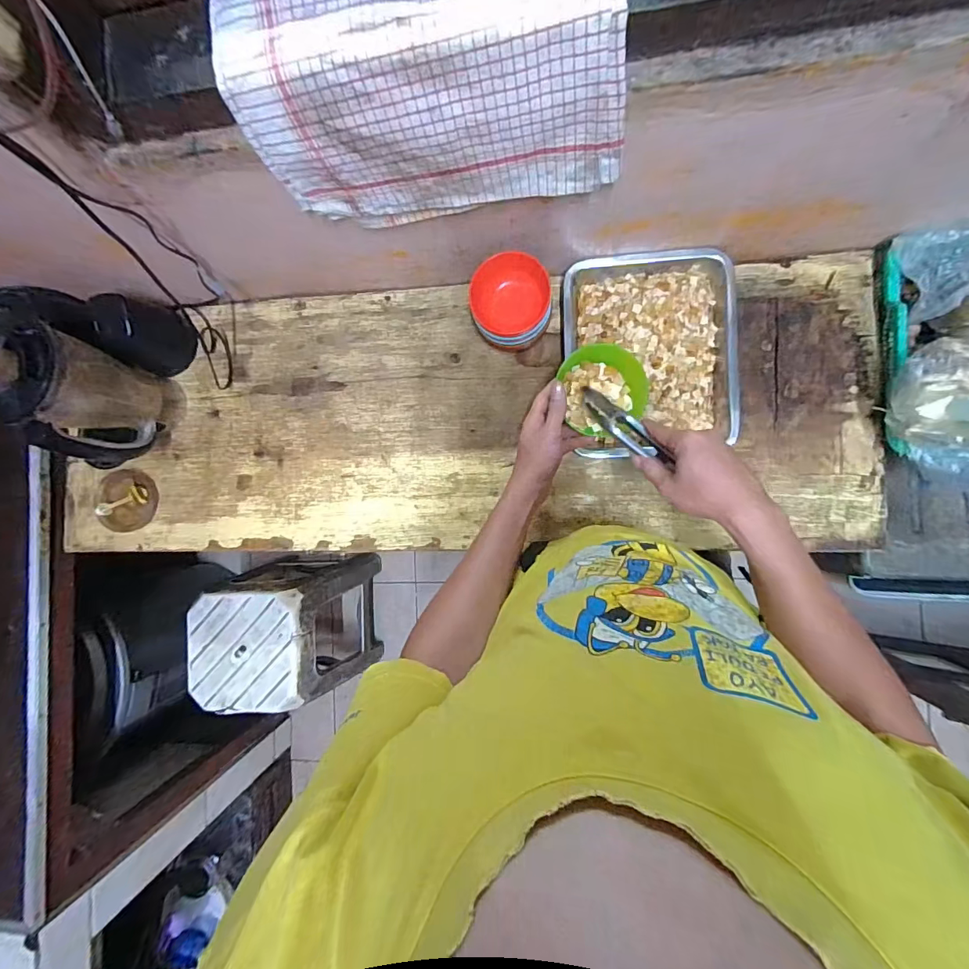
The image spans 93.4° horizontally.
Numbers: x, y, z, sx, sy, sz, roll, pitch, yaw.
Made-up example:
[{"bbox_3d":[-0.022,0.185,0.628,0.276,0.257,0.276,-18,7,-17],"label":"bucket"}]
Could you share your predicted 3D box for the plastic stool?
[{"bbox_3d":[-0.542,0.401,1.303,0.326,0.411,0.300,-4,88,7],"label":"plastic stool"}]

